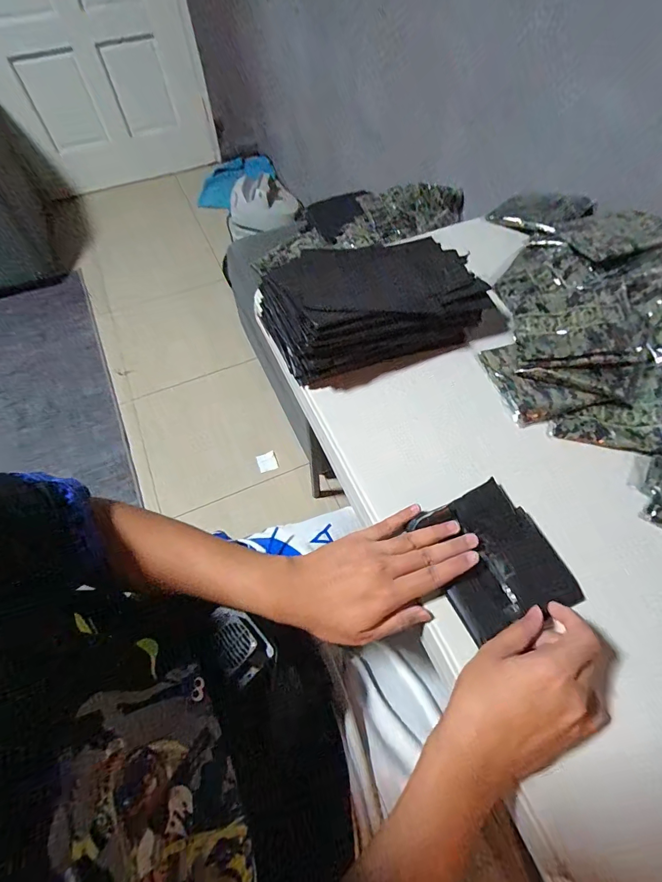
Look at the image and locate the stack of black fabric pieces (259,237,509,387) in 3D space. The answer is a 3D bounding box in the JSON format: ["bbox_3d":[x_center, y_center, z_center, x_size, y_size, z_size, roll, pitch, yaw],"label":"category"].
[{"bbox_3d":[0.067,-0.193,0.534,0.305,0.071,0.166,-18,62,-10],"label":"stack of black fabric pieces"}]

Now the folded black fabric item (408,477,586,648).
[{"bbox_3d":[0.160,0.114,0.399,0.114,0.018,0.128,-21,63,-11],"label":"folded black fabric item"}]

